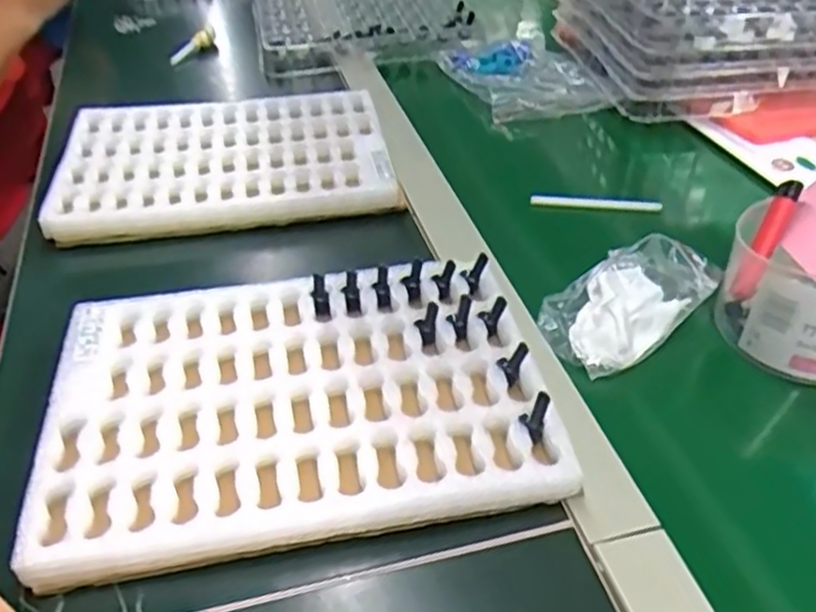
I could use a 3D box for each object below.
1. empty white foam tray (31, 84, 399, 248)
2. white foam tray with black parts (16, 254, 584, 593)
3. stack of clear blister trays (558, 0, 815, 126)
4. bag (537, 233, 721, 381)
[{"bbox_3d":[-0.156,-0.128,0.646,0.268,0.033,0.185,-6,40,-8],"label":"empty white foam tray"},{"bbox_3d":[-0.062,0.051,0.431,0.267,0.033,0.185,-8,41,-8],"label":"white foam tray with black parts"},{"bbox_3d":[0.311,-0.303,0.791,0.251,0.087,0.265,-9,40,-11],"label":"stack of clear blister trays"},{"bbox_3d":[0.147,-0.006,0.499,0.122,0.033,0.069,-27,47,-27],"label":"bag"}]

